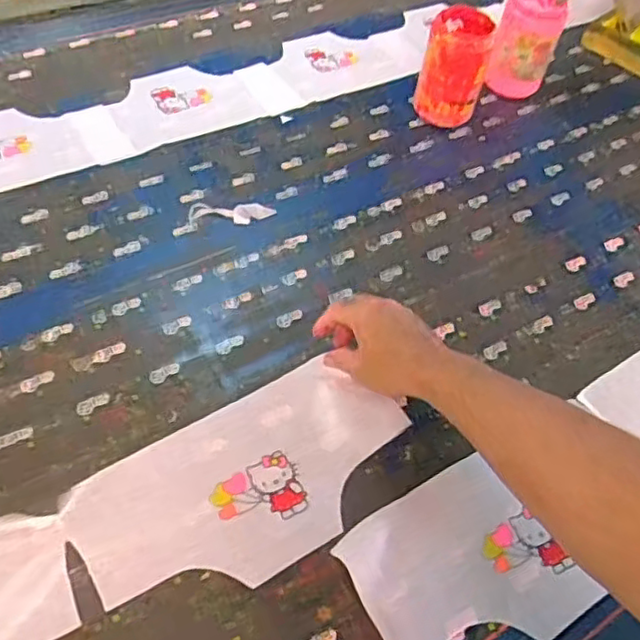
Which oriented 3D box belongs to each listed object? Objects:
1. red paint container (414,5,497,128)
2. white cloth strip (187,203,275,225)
[{"bbox_3d":[0.197,-0.371,0.942,0.095,0.143,0.097,17,52,7],"label":"red paint container"},{"bbox_3d":[-0.112,-0.136,0.807,0.107,0.010,0.034,1,52,-5],"label":"white cloth strip"}]

